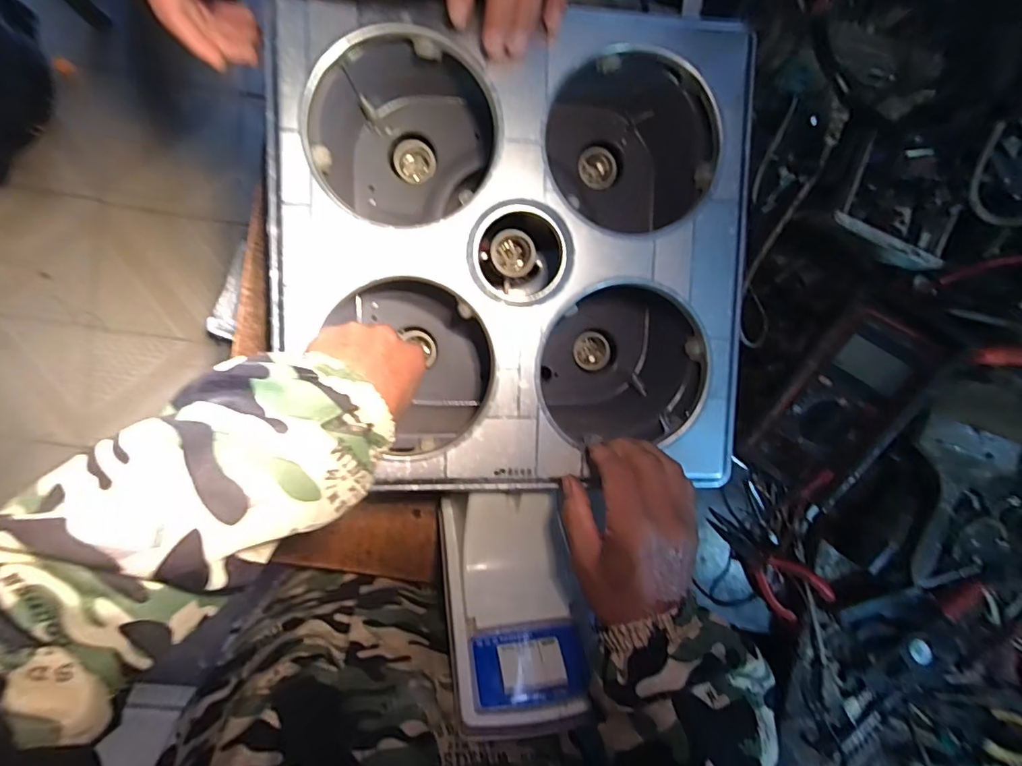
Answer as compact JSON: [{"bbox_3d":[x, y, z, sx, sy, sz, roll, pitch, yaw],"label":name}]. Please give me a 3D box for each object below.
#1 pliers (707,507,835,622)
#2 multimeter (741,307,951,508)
[{"bbox_3d":[0.282,0.200,0.583,0.144,0.037,0.062,44,92,-7],"label":"pliers"},{"bbox_3d":[0.328,0.020,0.518,0.101,0.029,0.180,38,107,18],"label":"multimeter"}]

